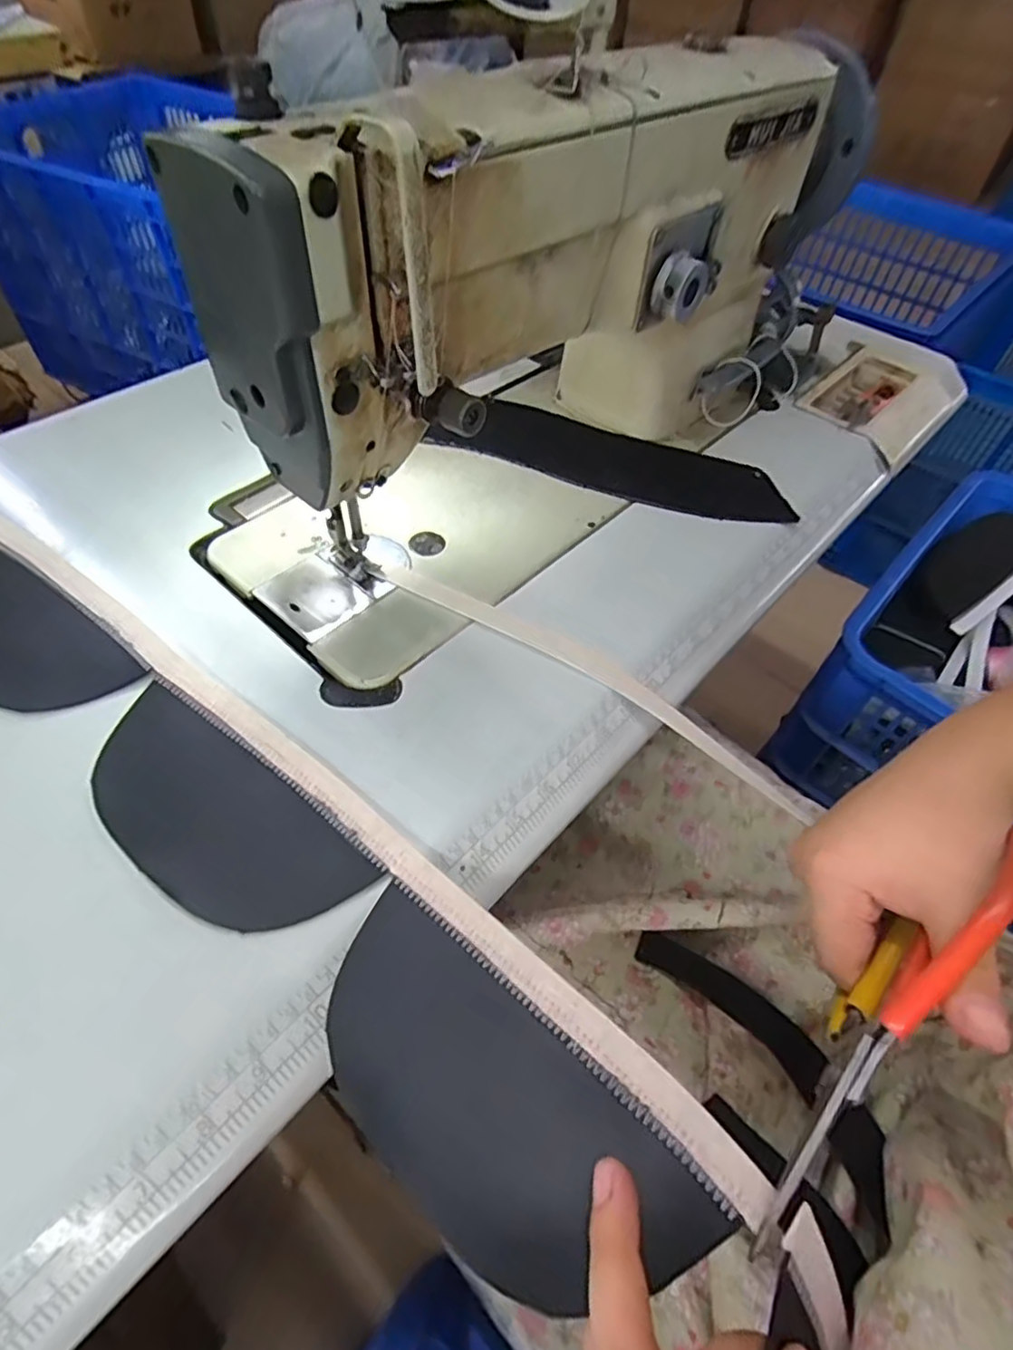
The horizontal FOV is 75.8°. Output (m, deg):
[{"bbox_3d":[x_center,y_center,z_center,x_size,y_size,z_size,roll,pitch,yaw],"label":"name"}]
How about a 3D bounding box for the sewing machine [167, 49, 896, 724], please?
[{"bbox_3d":[0.026,-0.246,0.439,0.182,0.236,0.506,37,59,22],"label":"sewing machine"}]

